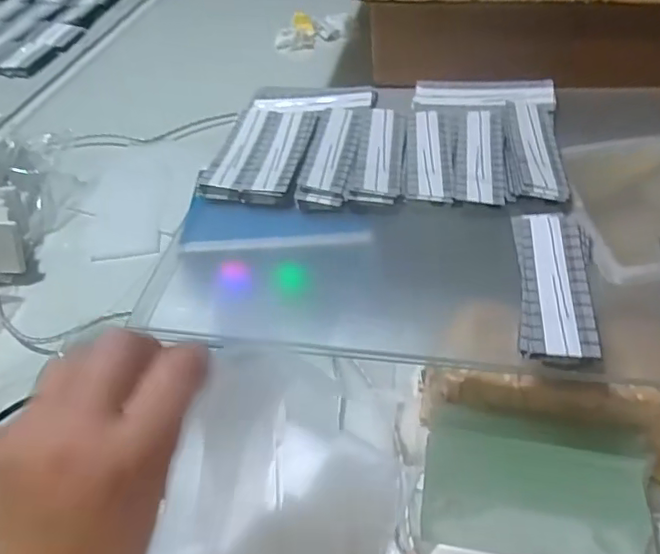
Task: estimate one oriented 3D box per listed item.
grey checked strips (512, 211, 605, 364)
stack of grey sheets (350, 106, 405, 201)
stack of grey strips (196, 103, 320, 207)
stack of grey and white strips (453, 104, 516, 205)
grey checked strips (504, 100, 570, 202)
[{"bbox_3d":[0.159,0.001,0.395,0.053,0.008,0.131,5,47,10],"label":"grey checked strips"},{"bbox_3d":[0.045,-0.115,0.514,0.043,0.006,0.133,3,50,8],"label":"stack of grey sheets"},{"bbox_3d":[-0.064,-0.119,0.538,0.083,0.013,0.131,5,48,10],"label":"stack of grey strips"},{"bbox_3d":[0.133,-0.110,0.500,0.048,0.005,0.132,2,47,8],"label":"stack of grey and white strips"},{"bbox_3d":[0.178,-0.115,0.495,0.048,0.009,0.134,3,47,9],"label":"grey checked strips"}]

